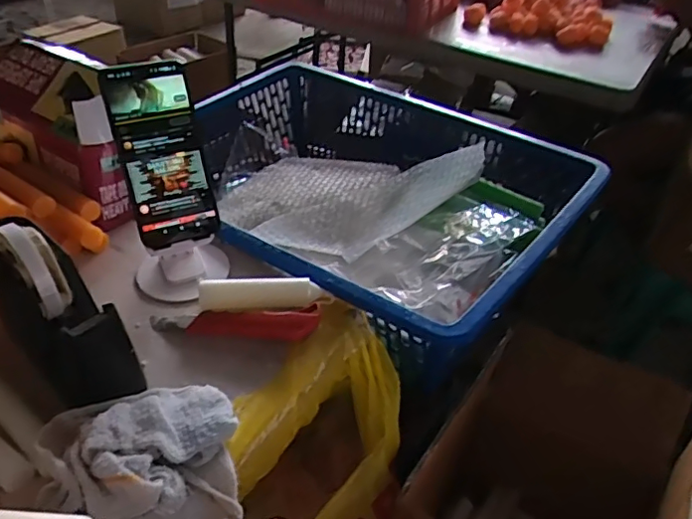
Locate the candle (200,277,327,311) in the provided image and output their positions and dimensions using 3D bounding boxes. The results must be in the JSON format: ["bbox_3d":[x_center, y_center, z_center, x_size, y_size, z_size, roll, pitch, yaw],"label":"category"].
[{"bbox_3d":[-0.084,0.035,0.543,0.116,0.023,0.028,-3,40,-7],"label":"candle"}]

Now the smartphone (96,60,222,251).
[{"bbox_3d":[-0.168,-0.094,0.509,0.074,0.162,0.009,-17,18,-22],"label":"smartphone"}]

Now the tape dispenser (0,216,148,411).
[{"bbox_3d":[-0.242,0.035,0.450,0.168,0.123,0.062,32,48,30],"label":"tape dispenser"}]

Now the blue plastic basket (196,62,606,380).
[{"bbox_3d":[0.006,-0.095,0.775,0.570,0.133,0.415,31,47,29],"label":"blue plastic basket"}]

